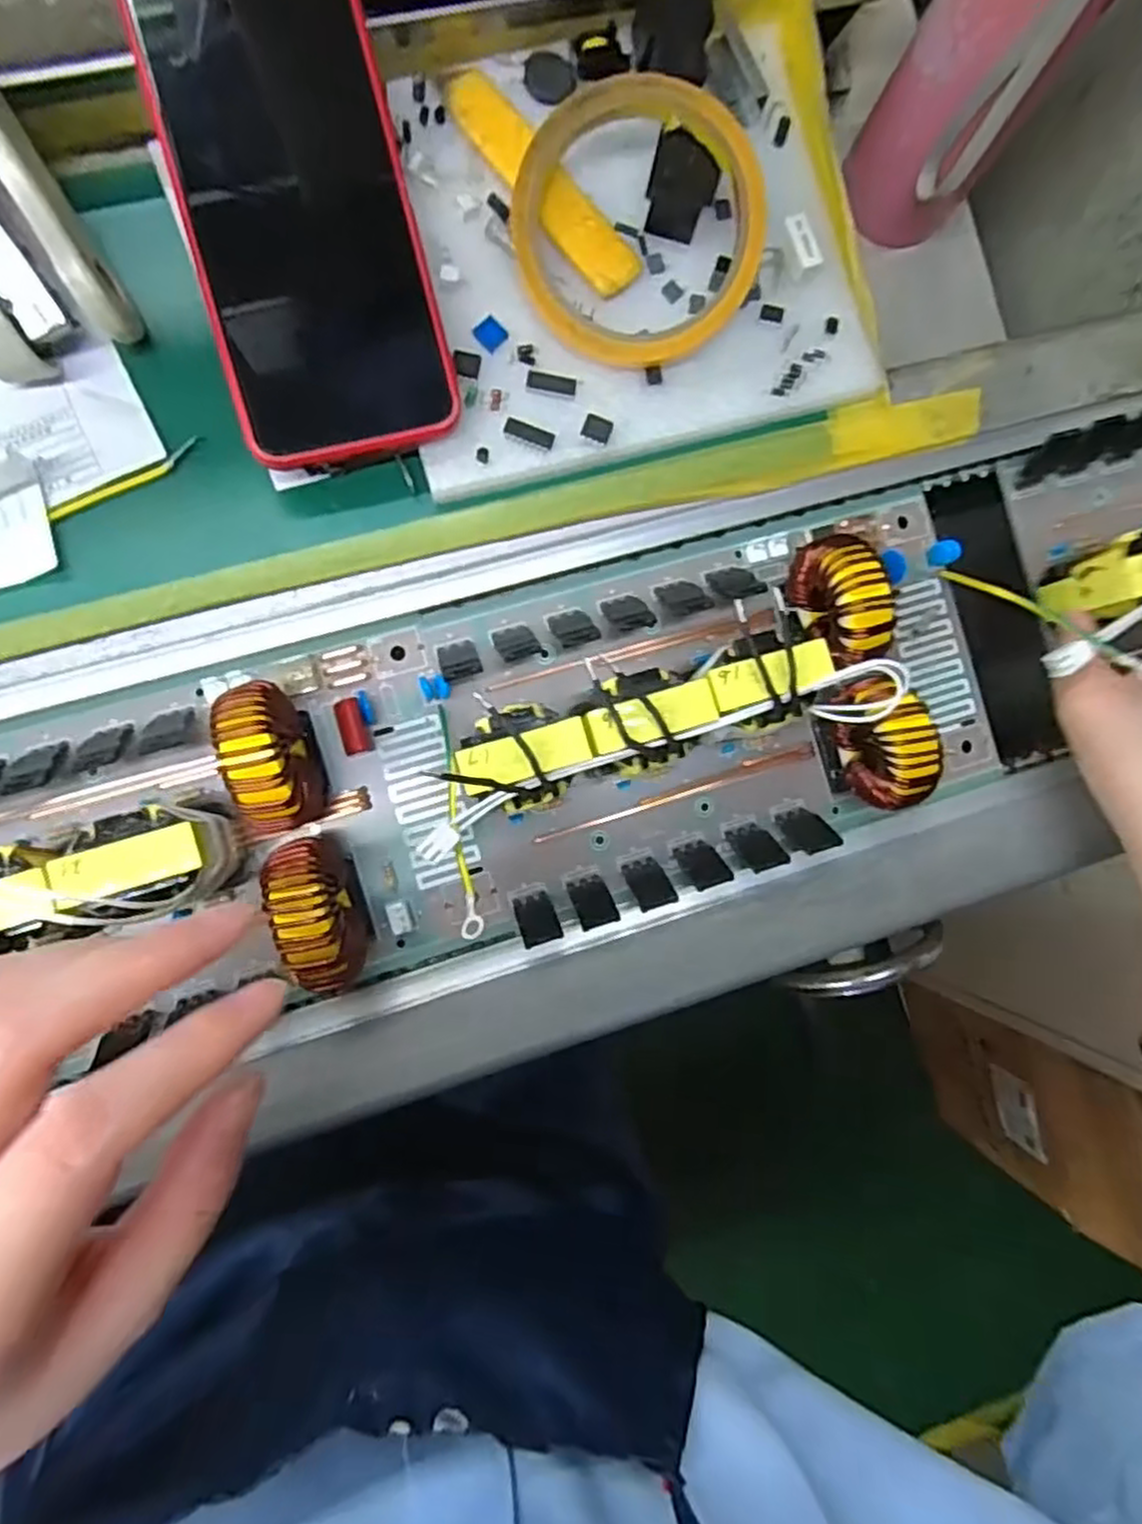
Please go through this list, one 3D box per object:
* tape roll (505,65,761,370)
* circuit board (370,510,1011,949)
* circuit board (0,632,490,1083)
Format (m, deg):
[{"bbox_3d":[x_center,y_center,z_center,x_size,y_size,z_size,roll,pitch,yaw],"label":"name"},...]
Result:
[{"bbox_3d":[0.024,-0.199,0.285,0.089,0.025,0.093,-1,98,-10],"label":"tape roll"},{"bbox_3d":[0.048,-0.016,0.292,0.264,0.051,0.129,-15,100,-7],"label":"circuit board"},{"bbox_3d":[-0.156,0.043,0.265,0.241,0.053,0.127,-15,100,-7],"label":"circuit board"}]

